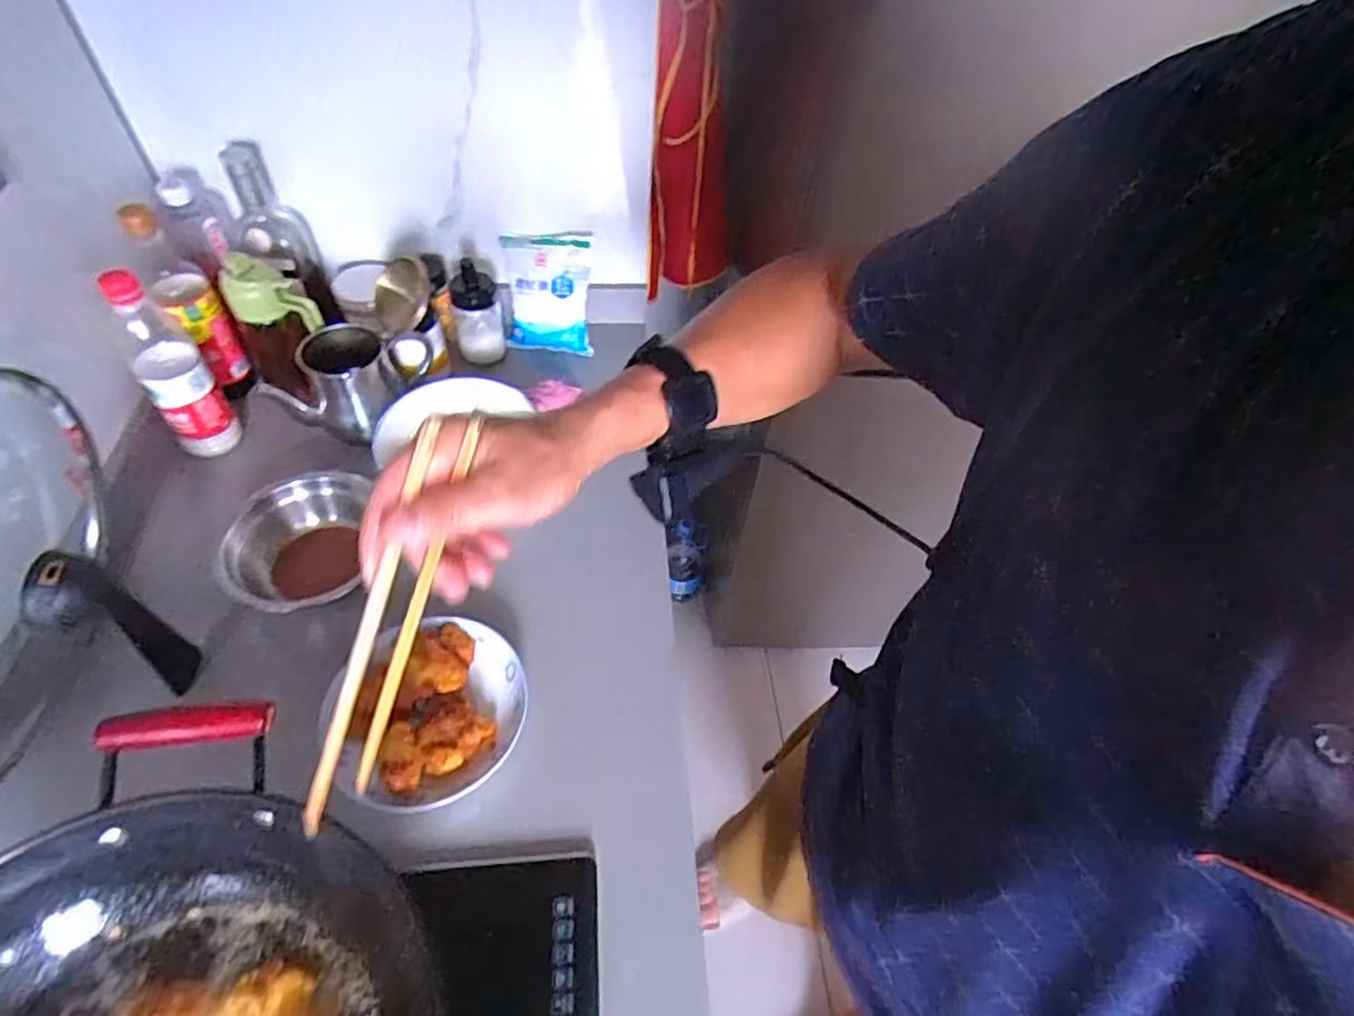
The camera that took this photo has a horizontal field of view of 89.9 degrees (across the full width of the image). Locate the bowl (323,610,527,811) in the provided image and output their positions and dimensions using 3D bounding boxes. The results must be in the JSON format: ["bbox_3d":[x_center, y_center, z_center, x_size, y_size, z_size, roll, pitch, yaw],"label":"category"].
[{"bbox_3d":[-0.230,0.175,0.612,0.175,0.061,0.169,3,52,-3],"label":"bowl"}]

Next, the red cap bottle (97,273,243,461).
[{"bbox_3d":[-0.575,-0.160,0.769,0.066,0.239,0.069,-31,61,-26],"label":"red cap bottle"}]

